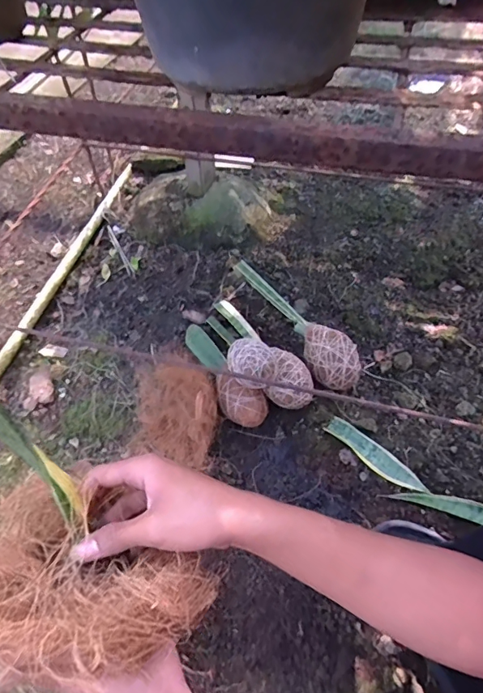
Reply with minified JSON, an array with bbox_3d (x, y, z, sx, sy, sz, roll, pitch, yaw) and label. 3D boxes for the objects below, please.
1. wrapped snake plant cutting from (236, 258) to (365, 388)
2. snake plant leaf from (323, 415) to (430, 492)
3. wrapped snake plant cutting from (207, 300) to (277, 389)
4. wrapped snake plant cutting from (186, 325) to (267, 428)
[{"bbox_3d":[0.080,-0.032,0.776,0.075,0.080,0.291,-38,61,-23],"label":"wrapped snake plant cutting"},{"bbox_3d":[0.199,0.163,0.676,0.159,0.012,0.033,37,63,26],"label":"snake plant leaf"},{"bbox_3d":[-0.001,-0.006,0.746,0.073,0.074,0.276,-12,21,-6],"label":"wrapped snake plant cutting"},{"bbox_3d":[-0.032,0.039,0.743,0.065,0.064,0.222,-25,56,-15],"label":"wrapped snake plant cutting"}]

